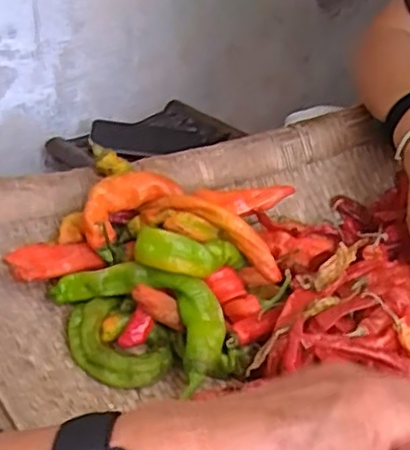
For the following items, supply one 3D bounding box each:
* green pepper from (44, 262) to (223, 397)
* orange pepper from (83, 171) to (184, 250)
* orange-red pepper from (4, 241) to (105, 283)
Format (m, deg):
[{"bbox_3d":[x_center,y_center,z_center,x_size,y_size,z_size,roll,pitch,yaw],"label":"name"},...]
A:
[{"bbox_3d":[-0.041,0.060,0.480,0.127,0.033,0.069,26,40,34],"label":"green pepper"},{"bbox_3d":[-0.059,-0.017,0.513,0.081,0.043,0.023,-19,37,-27],"label":"orange pepper"},{"bbox_3d":[-0.113,0.027,0.496,0.071,0.018,0.026,-5,30,-35],"label":"orange-red pepper"}]

